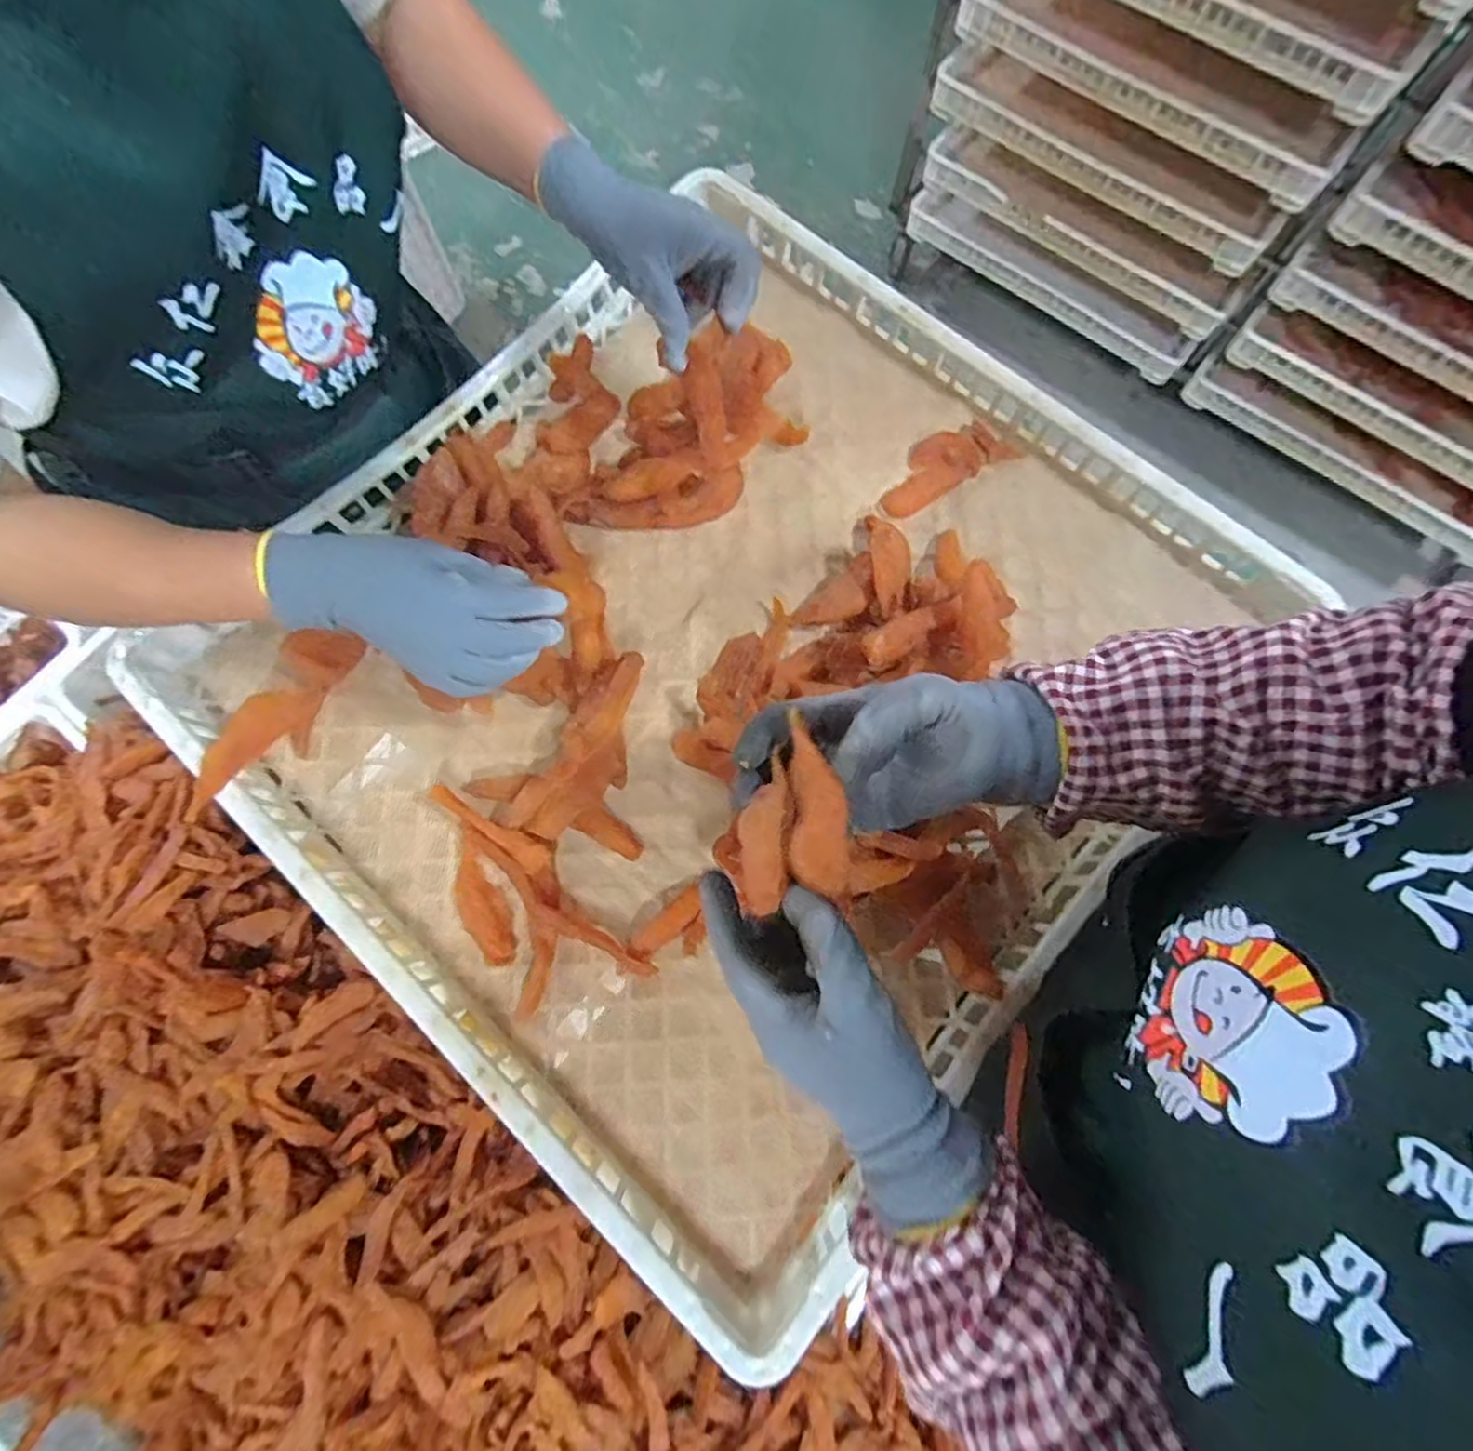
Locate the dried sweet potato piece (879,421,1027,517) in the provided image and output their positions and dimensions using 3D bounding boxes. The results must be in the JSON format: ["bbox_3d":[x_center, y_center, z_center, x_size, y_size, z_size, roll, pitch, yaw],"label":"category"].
[{"bbox_3d":[0.174,-0.225,0.571,0.121,0.012,0.054,-28,77,-6],"label":"dried sweet potato piece"}]

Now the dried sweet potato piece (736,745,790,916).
[{"bbox_3d":[0.014,0.055,0.336,0.025,0.011,0.075,5,81,3],"label":"dried sweet potato piece"}]

